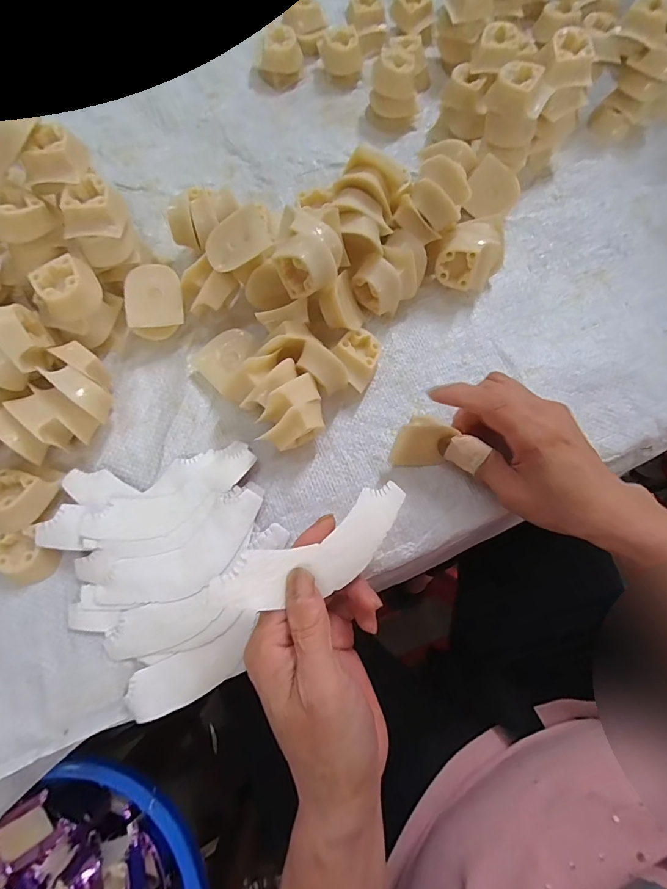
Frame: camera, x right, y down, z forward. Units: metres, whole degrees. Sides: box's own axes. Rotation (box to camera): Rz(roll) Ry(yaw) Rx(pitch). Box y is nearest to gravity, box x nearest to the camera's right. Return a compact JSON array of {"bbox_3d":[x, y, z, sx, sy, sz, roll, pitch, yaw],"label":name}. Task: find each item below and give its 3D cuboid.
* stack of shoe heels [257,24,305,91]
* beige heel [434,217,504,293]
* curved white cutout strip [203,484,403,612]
[{"bbox_3d":[-0.051,-0.377,0.395,0.034,0.027,0.038,43,78,9],"label":"stack of shoe heels"},{"bbox_3d":[0.106,-0.145,0.318,0.048,0.043,0.049,0,75,-2],"label":"beige heel"},{"bbox_3d":[-0.005,0.058,0.214,0.114,0.004,0.037,-23,94,-26],"label":"curved white cutout strip"}]

